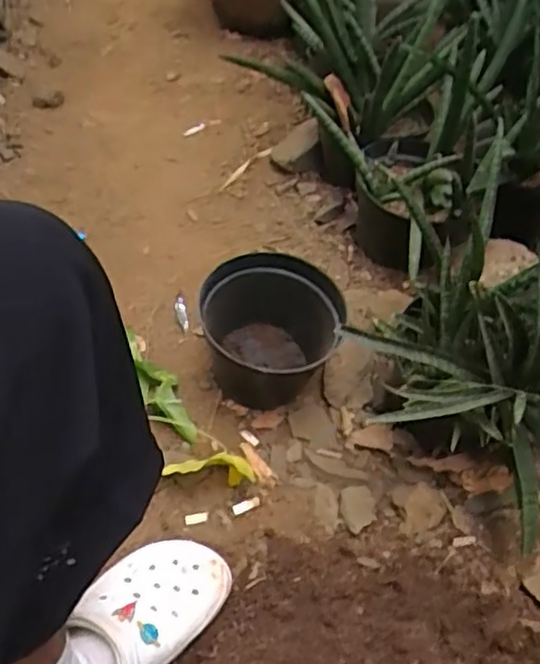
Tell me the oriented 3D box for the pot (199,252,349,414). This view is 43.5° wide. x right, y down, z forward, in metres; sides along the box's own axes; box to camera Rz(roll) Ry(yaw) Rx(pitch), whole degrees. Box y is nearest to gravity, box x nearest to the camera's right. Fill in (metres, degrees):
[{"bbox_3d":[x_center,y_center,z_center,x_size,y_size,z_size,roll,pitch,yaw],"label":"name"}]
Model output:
[{"bbox_3d":[0.000,-0.006,0.871,0.151,0.132,0.166,2,51,-2],"label":"pot"}]

